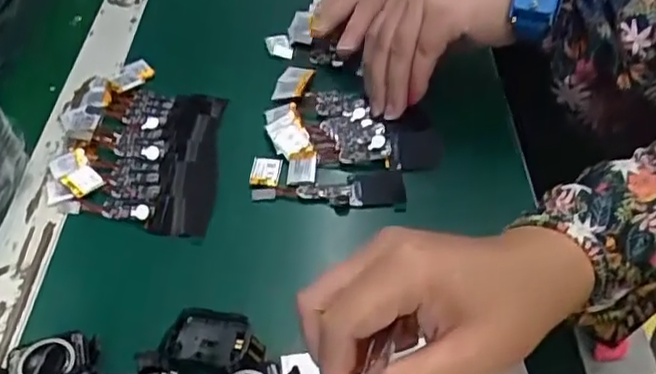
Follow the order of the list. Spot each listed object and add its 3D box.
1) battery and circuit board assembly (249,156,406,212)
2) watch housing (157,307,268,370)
[{"bbox_3d":[0.000,-0.003,0.438,0.103,0.006,0.034,4,46,5],"label":"battery and circuit board assembly"},{"bbox_3d":[-0.059,0.078,0.340,0.051,0.005,0.034,6,47,4],"label":"watch housing"}]

